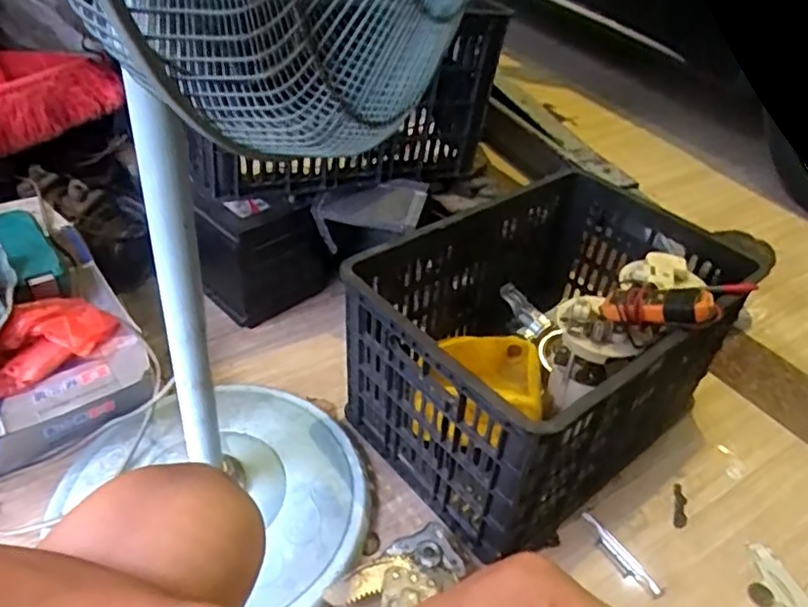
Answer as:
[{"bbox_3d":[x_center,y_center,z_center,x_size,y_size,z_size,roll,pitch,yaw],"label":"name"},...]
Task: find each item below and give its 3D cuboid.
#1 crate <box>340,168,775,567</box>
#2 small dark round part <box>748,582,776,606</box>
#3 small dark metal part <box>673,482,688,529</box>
[{"bbox_3d":[0.202,0.057,0.917,0.502,0.301,0.345,-29,51,-33],"label":"crate"},{"bbox_3d":[0.448,0.366,0.795,0.031,0.004,0.031,2,39,-2],"label":"small dark round part"},{"bbox_3d":[0.386,0.283,0.887,0.018,0.004,0.076,13,40,12],"label":"small dark metal part"}]

